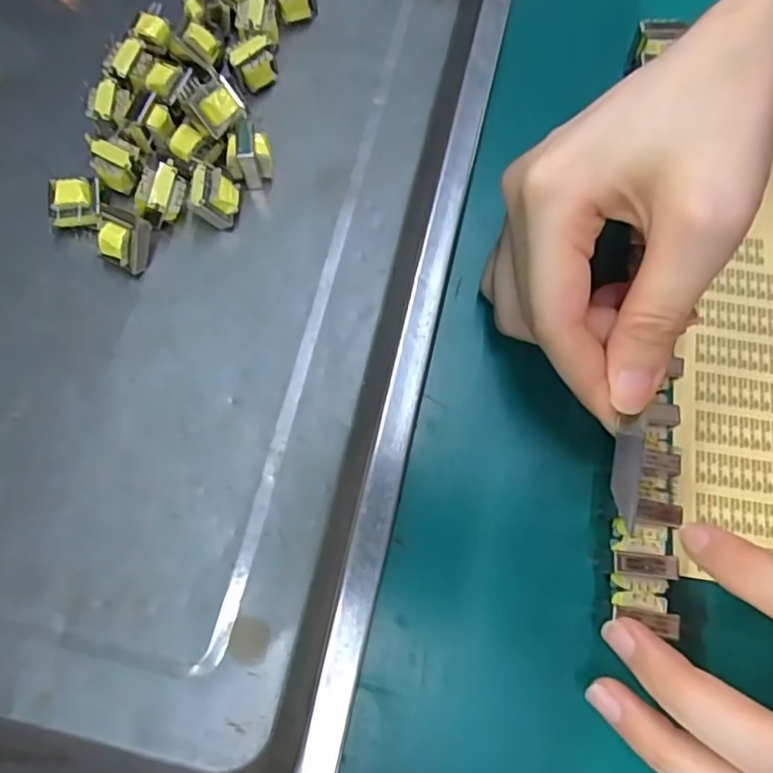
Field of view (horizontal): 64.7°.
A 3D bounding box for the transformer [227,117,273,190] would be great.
[{"bbox_3d":[-0.055,-0.092,0.243,0.018,0.023,0.015,-12,73,-6],"label":"transformer"}]

